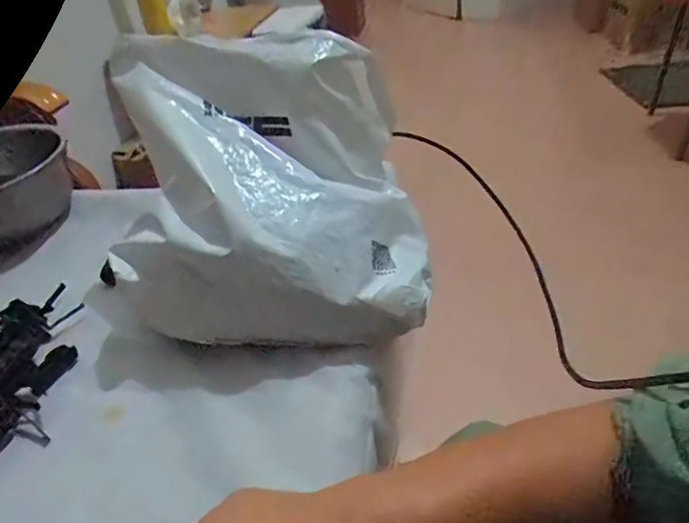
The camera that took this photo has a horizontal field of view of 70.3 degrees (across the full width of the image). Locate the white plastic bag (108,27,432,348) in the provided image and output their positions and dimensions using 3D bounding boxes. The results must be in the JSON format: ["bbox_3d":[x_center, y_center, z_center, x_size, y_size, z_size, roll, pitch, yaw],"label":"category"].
[{"bbox_3d":[-0.068,-0.075,0.467,0.278,0.210,0.248,-4,37,4],"label":"white plastic bag"}]

